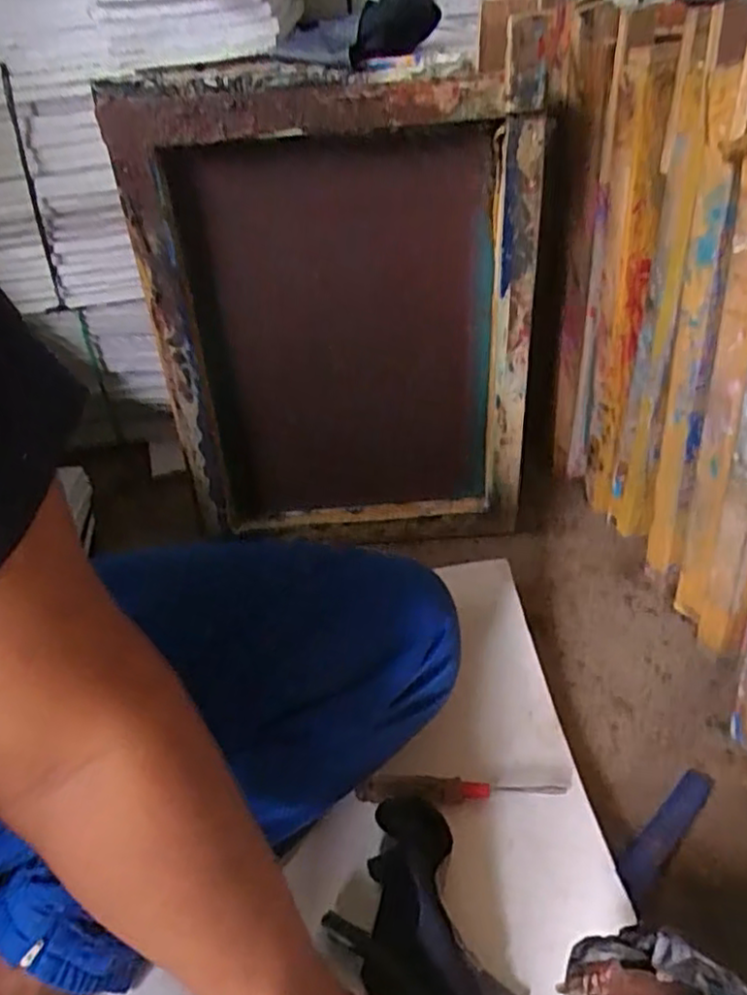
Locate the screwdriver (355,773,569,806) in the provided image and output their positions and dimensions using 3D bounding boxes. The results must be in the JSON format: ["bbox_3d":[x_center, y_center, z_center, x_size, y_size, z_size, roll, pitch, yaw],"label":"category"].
[{"bbox_3d":[0.072,0.246,0.557,0.168,0.018,0.024,-1,42,4],"label":"screwdriver"}]

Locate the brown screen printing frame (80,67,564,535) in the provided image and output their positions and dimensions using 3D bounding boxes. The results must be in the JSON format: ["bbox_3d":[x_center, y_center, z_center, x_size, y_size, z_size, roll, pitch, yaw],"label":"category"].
[{"bbox_3d":[-0.028,-0.156,0.680,0.372,0.464,0.060,-6,35,-2],"label":"brown screen printing frame"}]

